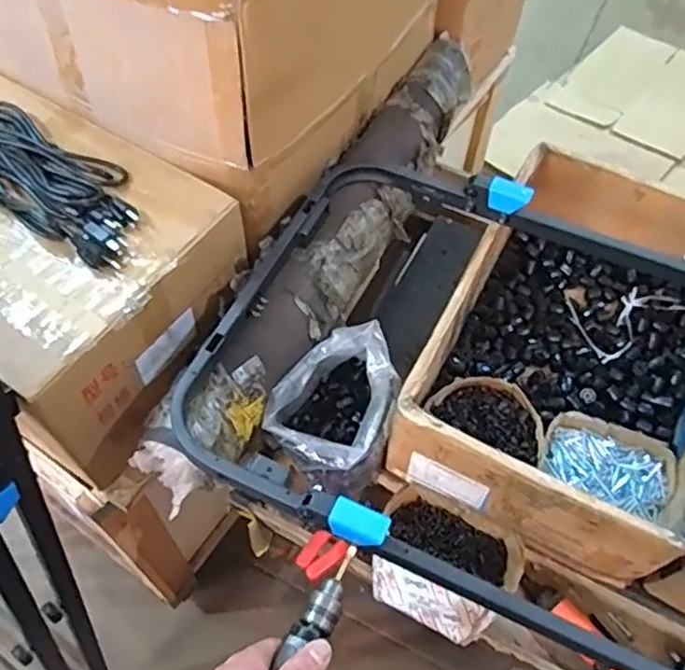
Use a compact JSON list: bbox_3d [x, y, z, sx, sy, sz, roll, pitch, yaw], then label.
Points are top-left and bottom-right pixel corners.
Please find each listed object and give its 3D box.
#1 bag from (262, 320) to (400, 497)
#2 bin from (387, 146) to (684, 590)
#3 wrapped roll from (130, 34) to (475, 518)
[{"bbox_3d":[-0.005,0.091,0.855,0.147,0.135,0.176,17,58,10],"label":"bag"},{"bbox_3d":[0.332,0.013,0.902,0.344,0.171,0.530,25,60,15],"label":"bin"},{"bbox_3d":[0.013,-0.166,0.924,0.130,0.094,0.859,23,59,14],"label":"wrapped roll"}]

